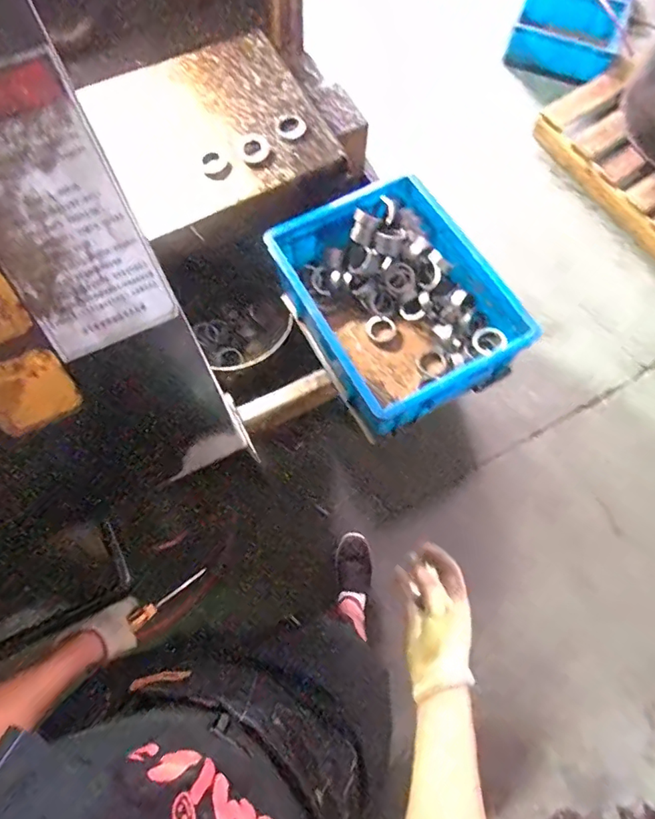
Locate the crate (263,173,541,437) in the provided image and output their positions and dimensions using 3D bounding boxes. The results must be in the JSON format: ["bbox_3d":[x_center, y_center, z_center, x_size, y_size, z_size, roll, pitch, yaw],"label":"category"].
[{"bbox_3d":[0.099,-0.164,0.774,0.258,0.129,0.346,-28,76,-10],"label":"crate"}]

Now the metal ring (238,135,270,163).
[{"bbox_3d":[-0.115,-0.409,0.789,0.048,0.009,0.047,1,73,-2],"label":"metal ring"}]

